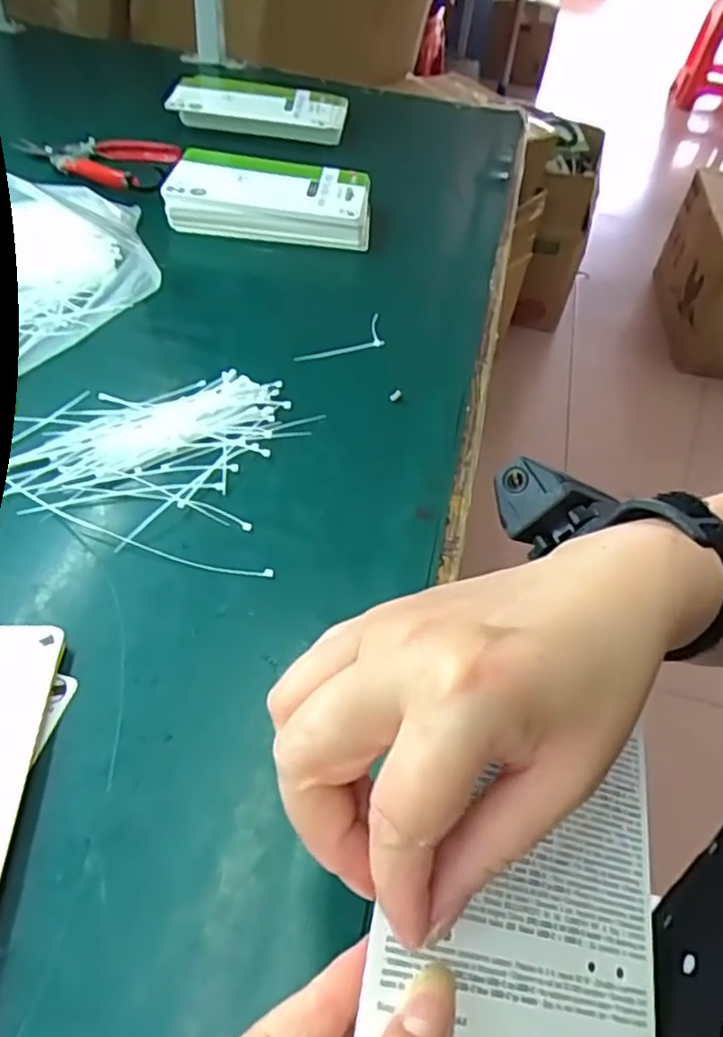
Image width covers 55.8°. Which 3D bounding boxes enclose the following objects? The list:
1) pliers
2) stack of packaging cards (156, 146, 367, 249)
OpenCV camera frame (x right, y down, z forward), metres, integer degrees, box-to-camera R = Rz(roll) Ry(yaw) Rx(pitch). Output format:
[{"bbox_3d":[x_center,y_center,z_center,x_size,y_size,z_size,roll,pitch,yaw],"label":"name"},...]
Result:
[{"bbox_3d":[-0.269,-0.358,0.682,0.157,0.016,0.103,7,49,0],"label":"pliers"},{"bbox_3d":[-0.085,-0.307,0.649,0.187,0.034,0.107,5,49,-2],"label":"stack of packaging cards"}]

